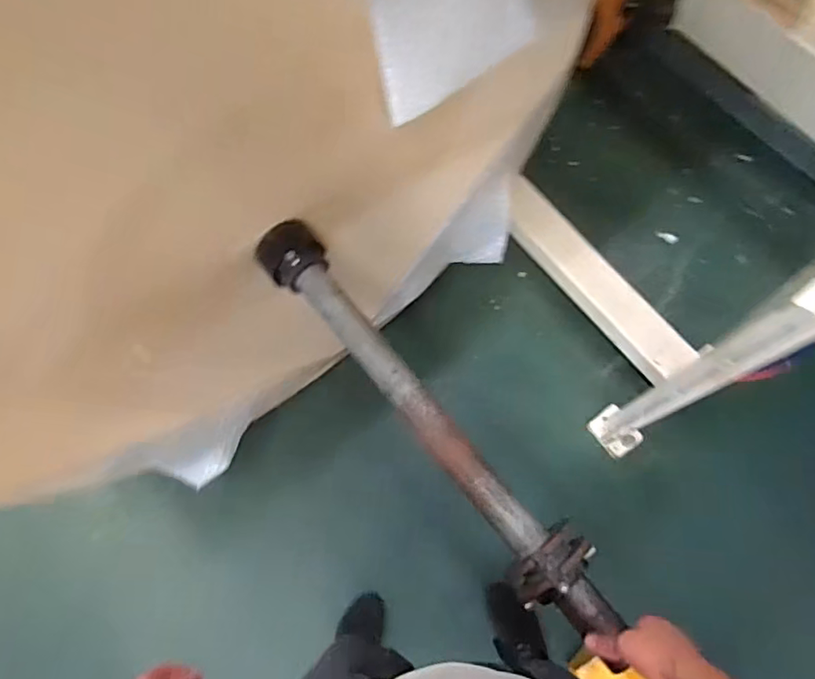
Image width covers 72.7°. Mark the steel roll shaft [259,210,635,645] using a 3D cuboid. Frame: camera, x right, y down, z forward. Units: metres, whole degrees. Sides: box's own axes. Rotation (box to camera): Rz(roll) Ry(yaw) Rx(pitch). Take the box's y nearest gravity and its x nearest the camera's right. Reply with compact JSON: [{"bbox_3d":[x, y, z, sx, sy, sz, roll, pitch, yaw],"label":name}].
[{"bbox_3d":[0.019,0.105,0.840,0.101,0.088,0.735,-36,72,-13],"label":"steel roll shaft"}]

